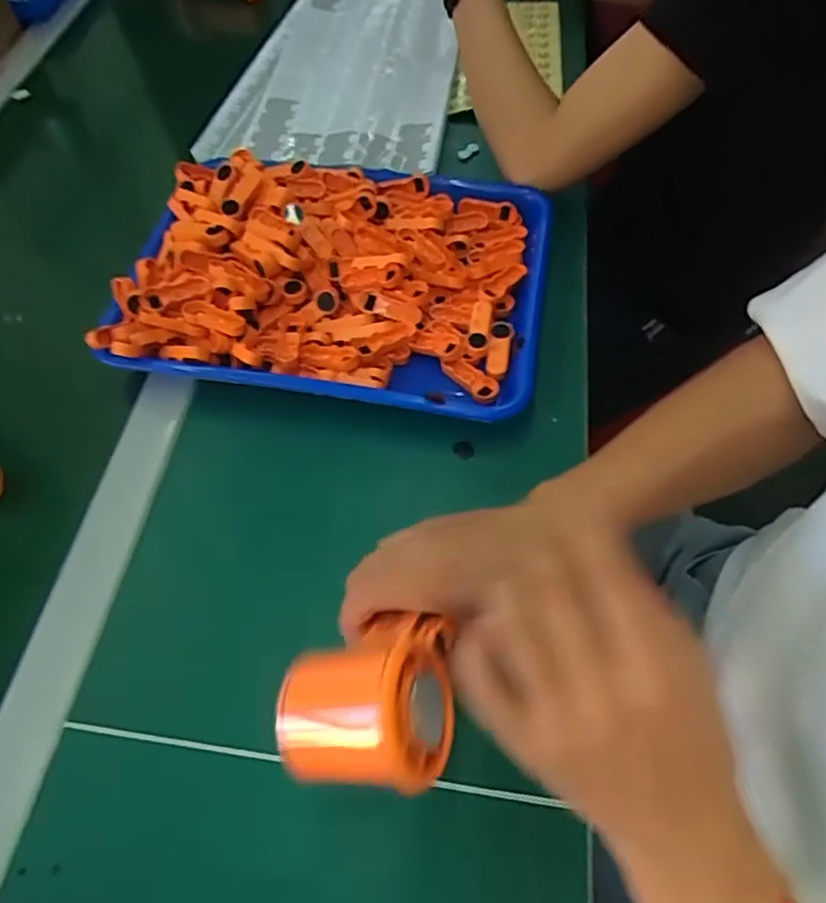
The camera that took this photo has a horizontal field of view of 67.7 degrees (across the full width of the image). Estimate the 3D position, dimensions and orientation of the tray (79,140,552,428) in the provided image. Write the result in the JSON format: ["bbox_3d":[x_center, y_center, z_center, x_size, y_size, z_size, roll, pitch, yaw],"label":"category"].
[{"bbox_3d":[-0.056,-0.149,0.501,0.322,0.060,0.246,7,60,7],"label":"tray"}]

